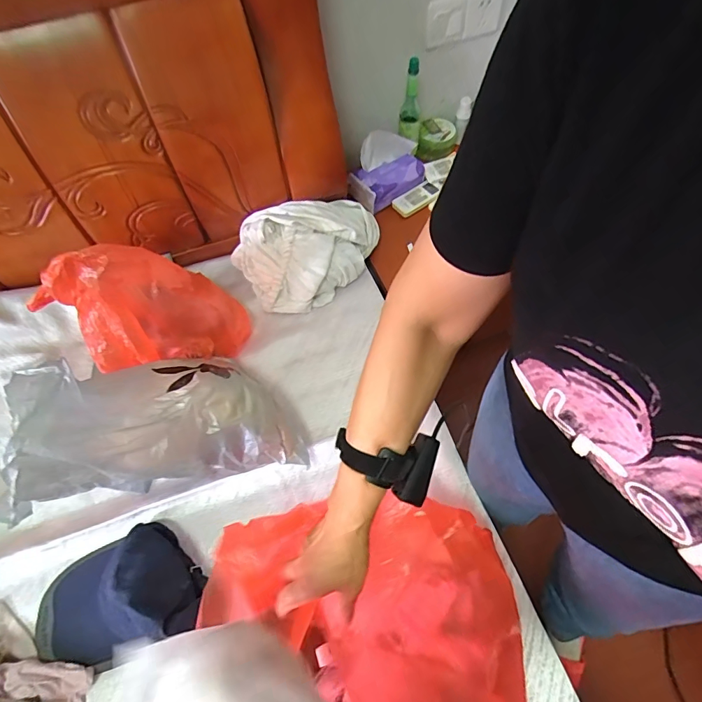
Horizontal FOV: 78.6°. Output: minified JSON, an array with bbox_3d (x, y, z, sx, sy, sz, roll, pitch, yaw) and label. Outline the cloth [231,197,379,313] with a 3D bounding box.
[{"bbox_3d":[-0.080,-0.203,0.888,0.307,0.121,0.198,-17,62,-8],"label":"cloth"}]

